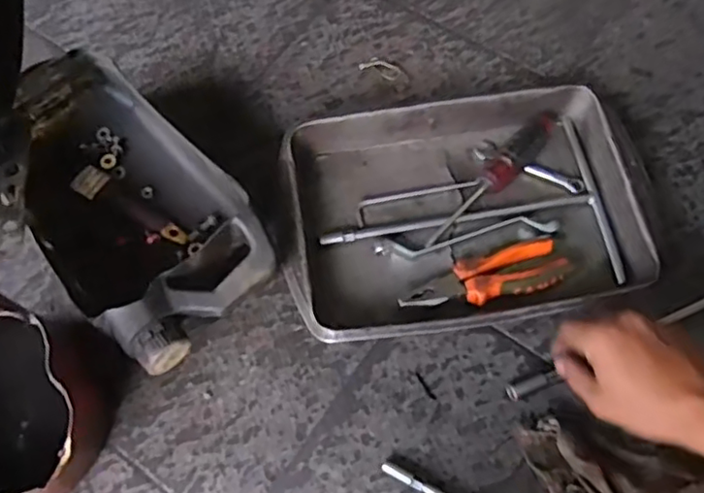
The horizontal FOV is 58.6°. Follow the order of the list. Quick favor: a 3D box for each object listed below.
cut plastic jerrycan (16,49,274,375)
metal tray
[{"bbox_3d":[-0.224,-0.040,0.622,0.170,0.091,0.331,-37,70,-14],"label":"cut plastic jerrycan"},{"bbox_3d":[0.110,-0.037,0.640,0.354,0.043,0.245,-9,66,-3],"label":"metal tray"}]

